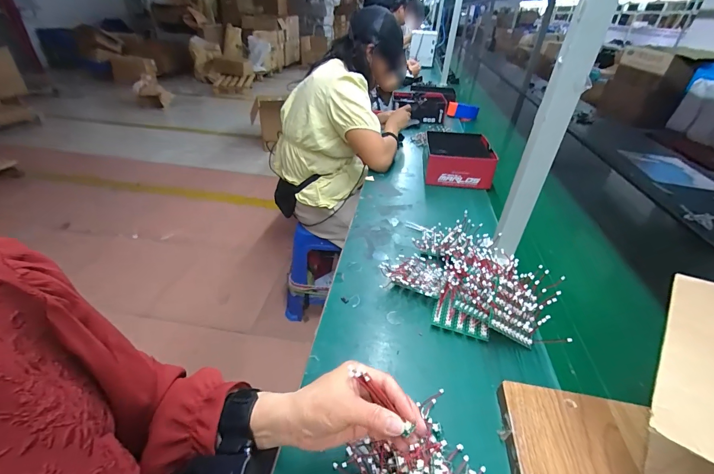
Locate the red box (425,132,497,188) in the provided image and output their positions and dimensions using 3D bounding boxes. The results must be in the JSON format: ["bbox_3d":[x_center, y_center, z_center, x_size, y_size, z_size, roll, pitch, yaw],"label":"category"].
[{"bbox_3d":[0.310,-0.242,1.024,0.185,0.098,0.246,8,35,6],"label":"red box"}]

